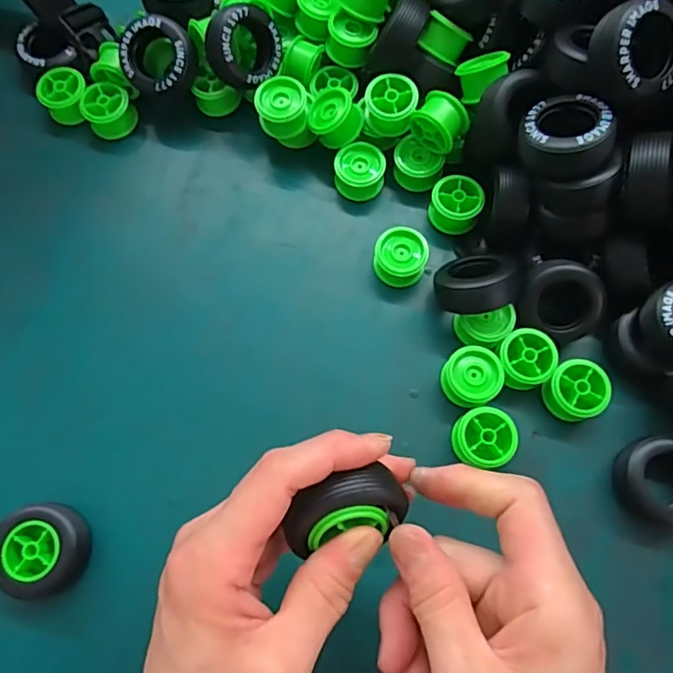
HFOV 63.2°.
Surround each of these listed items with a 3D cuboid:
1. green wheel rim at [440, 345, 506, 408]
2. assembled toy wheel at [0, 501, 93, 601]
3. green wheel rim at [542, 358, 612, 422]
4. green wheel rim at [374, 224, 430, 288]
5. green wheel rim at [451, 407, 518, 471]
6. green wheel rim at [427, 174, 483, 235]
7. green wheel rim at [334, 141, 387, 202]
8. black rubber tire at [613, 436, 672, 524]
[{"bbox_3d":[0.082,0.026,0.334,0.035,0.022,0.034,0,74,2],"label":"green wheel rim"},{"bbox_3d":[-0.166,0.121,0.309,0.045,0.026,0.050,-1,74,2],"label":"assembled toy wheel"},{"bbox_3d":[0.143,0.033,0.330,0.036,0.023,0.033,0,74,2],"label":"green wheel rim"},{"bbox_3d":[0.042,-0.051,0.356,0.033,0.024,0.031,0,74,2],"label":"green wheel rim"},{"bbox_3d":[0.086,0.060,0.323,0.035,0.022,0.033,9,75,4],"label":"green wheel rim"},{"bbox_3d":[0.079,-0.087,0.365,0.033,0.022,0.031,14,75,6],"label":"green wheel rim"},{"bbox_3d":[0.016,-0.112,0.374,0.033,0.023,0.032,4,75,3],"label":"green wheel rim"},{"bbox_3d":[0.186,0.082,0.314,0.045,0.021,0.045,7,75,4],"label":"black rubber tire"}]

